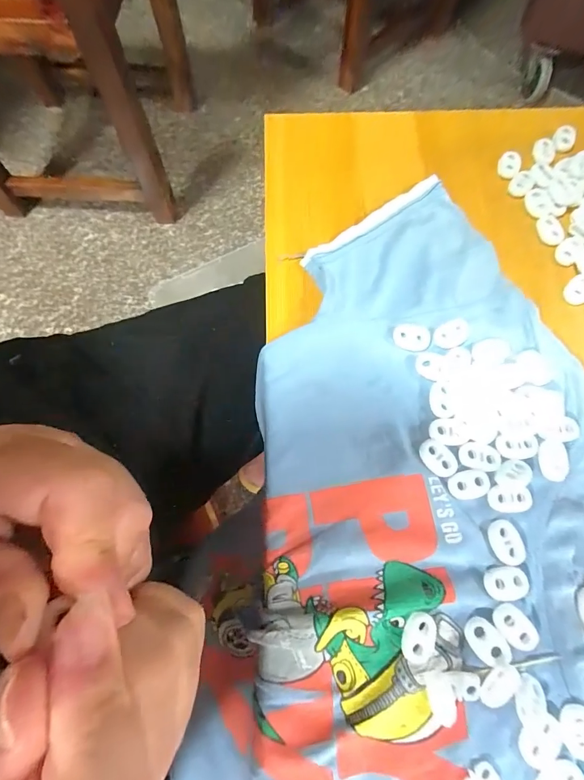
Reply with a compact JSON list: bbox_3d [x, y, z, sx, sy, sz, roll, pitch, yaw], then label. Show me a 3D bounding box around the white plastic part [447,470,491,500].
[{"bbox_3d":[0.097,0.052,0.210,0.023,0.004,0.015,-6,72,-2],"label":"white plastic part"}]

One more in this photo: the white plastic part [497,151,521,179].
[{"bbox_3d":[0.159,-0.165,0.282,0.015,0.004,0.024,26,74,8],"label":"white plastic part"}]

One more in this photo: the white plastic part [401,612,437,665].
[{"bbox_3d":[0.063,0.121,0.186,0.017,0.004,0.023,19,73,6],"label":"white plastic part"}]

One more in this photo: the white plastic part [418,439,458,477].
[{"bbox_3d":[0.082,0.038,0.214,0.022,0.004,0.016,43,77,13],"label":"white plastic part"}]

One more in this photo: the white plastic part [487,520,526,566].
[{"bbox_3d":[0.113,0.080,0.202,0.016,0.004,0.022,-10,72,-3],"label":"white plastic part"}]

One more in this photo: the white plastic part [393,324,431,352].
[{"bbox_3d":[0.075,-0.033,0.238,0.023,0.004,0.016,3,72,1],"label":"white plastic part"}]

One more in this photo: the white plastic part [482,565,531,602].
[{"bbox_3d":[0.109,0.098,0.195,0.023,0.005,0.015,-8,72,-2],"label":"white plastic part"}]

